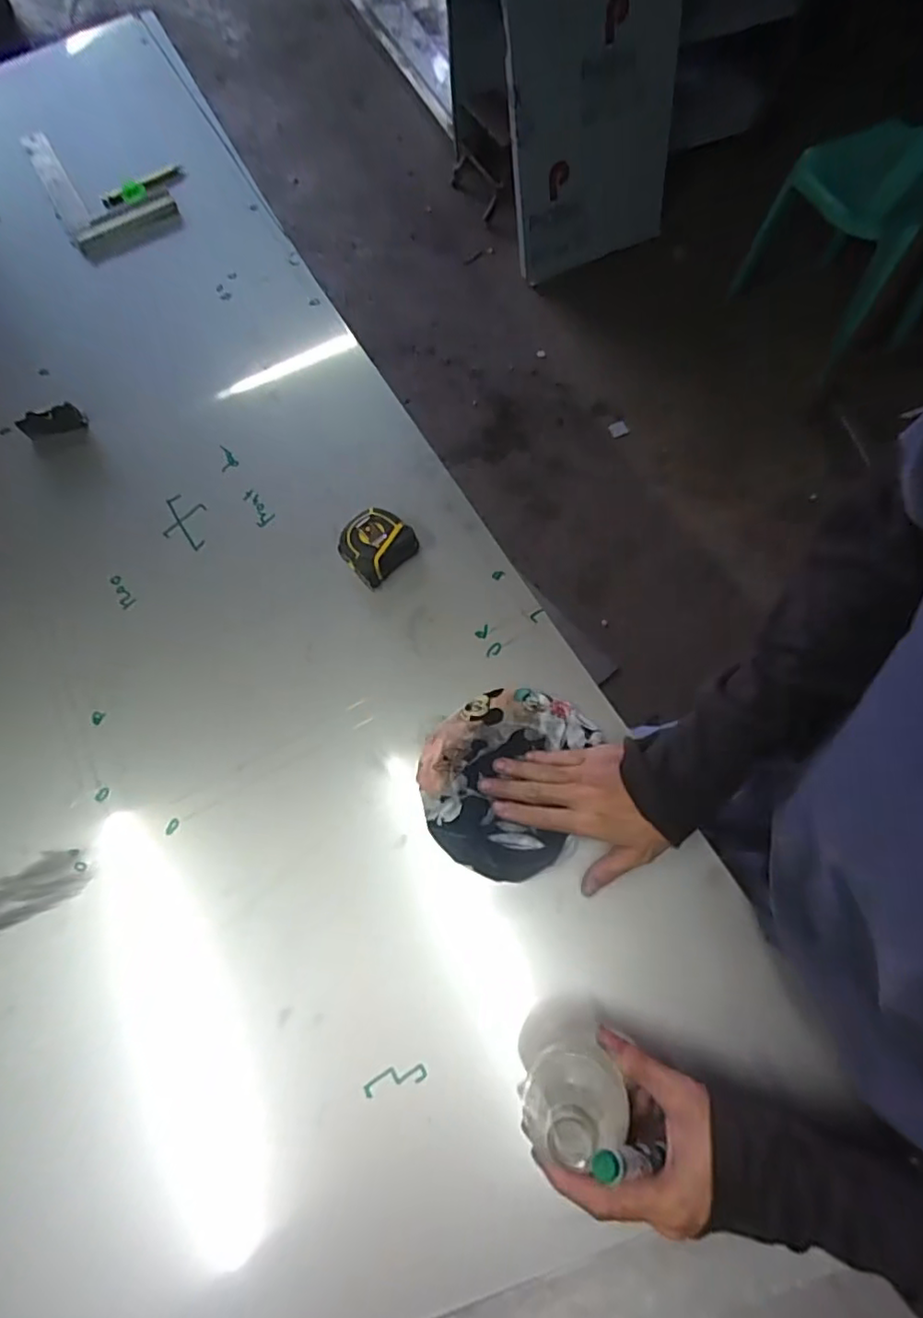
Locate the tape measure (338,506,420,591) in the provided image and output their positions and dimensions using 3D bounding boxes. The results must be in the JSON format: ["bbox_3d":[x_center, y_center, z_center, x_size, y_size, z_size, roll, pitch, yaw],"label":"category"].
[{"bbox_3d":[-0.093,-0.123,0.650,0.073,0.032,0.062,-43,73,-14],"label":"tape measure"}]

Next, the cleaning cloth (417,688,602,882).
[{"bbox_3d":[0.038,0.106,0.553,0.145,0.022,0.168,15,70,8],"label":"cleaning cloth"}]

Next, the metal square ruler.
[{"bbox_3d":[-0.560,-0.743,0.928,0.155,0.015,0.304,-29,70,-9],"label":"metal square ruler"}]

